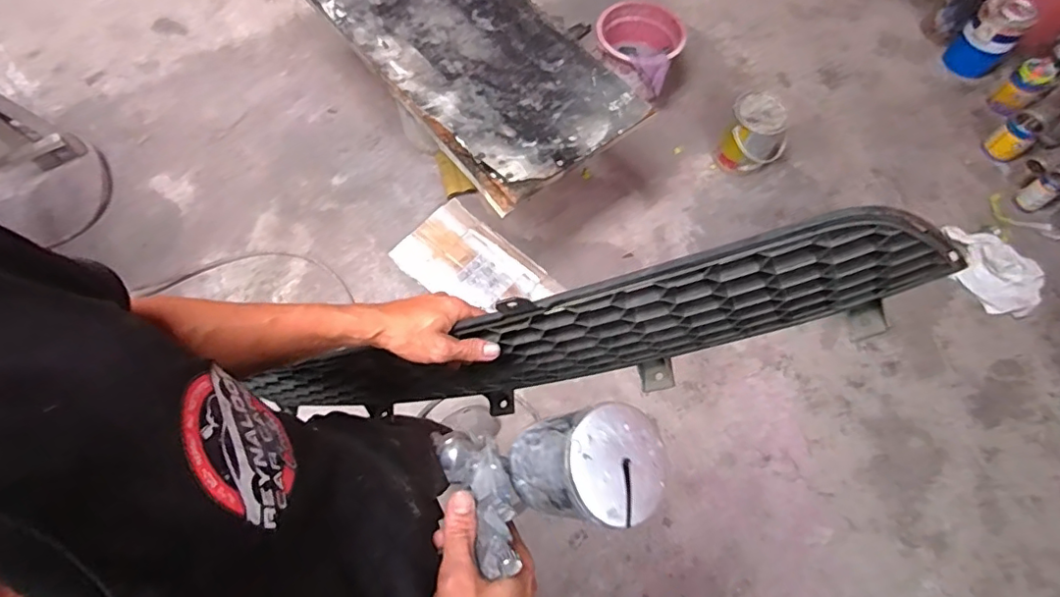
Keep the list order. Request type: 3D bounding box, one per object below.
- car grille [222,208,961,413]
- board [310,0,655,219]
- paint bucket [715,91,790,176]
[{"bbox_3d":[0.014,0.063,0.604,0.736,0.202,0.051,-16,65,25],"label":"car grille"},{"bbox_3d":[-0.182,-0.686,1.447,0.487,0.036,0.979,-37,71,-17],"label":"board"},{"bbox_3d":[0.683,-0.505,1.711,0.162,0.191,0.167,1,65,-1],"label":"paint bucket"}]

